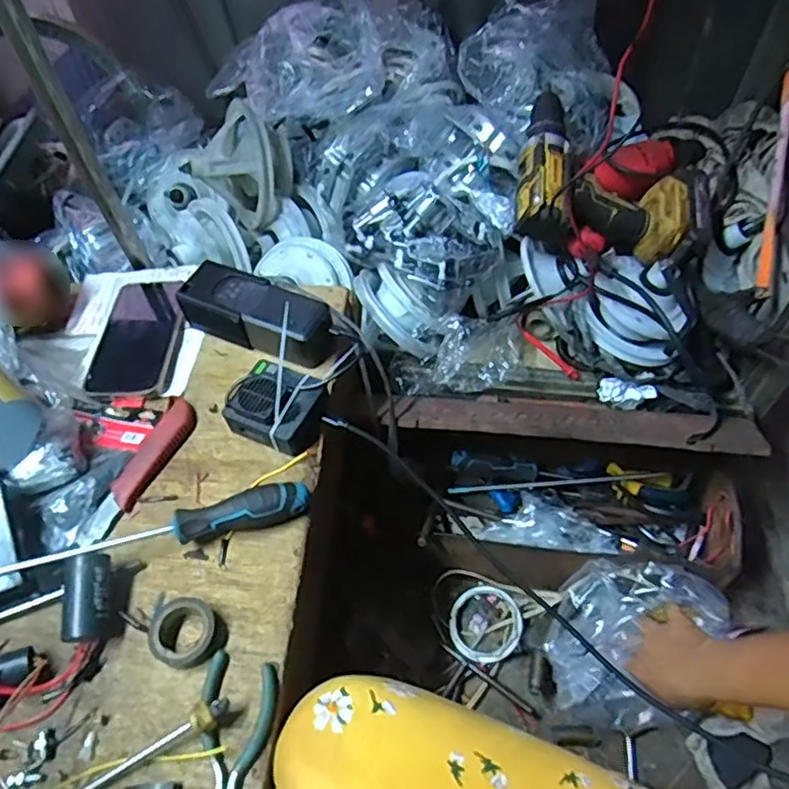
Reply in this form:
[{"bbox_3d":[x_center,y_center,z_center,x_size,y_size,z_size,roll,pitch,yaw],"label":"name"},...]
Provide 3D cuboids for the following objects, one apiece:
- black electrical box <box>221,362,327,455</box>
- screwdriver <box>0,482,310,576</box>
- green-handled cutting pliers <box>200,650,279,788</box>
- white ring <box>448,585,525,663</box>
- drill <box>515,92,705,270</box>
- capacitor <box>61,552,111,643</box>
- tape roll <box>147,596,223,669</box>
[{"bbox_3d":[-0.111,0.009,0.585,0.084,0.050,0.072,21,58,17],"label":"black electrical box"},{"bbox_3d":[-0.193,0.117,0.514,0.243,0.047,0.028,-15,55,-8],"label":"screwdriver"},{"bbox_3d":[-0.113,0.247,0.437,0.051,0.011,0.119,-2,54,2],"label":"green-handled cutting pliers"},{"bbox_3d":[0.114,0.286,0.770,0.088,0.023,0.090,-2,54,2],"label":"white ring"},{"bbox_3d":[0.246,-0.227,0.707,0.205,0.107,0.206,7,55,8],"label":"drill"},{"bbox_3d":[-0.242,0.163,0.487,0.036,0.036,0.062,-10,54,-4],"label":"capacitor"},{"bbox_3d":[-0.162,0.187,0.480,0.049,0.022,0.050,-2,54,2],"label":"tape roll"}]

